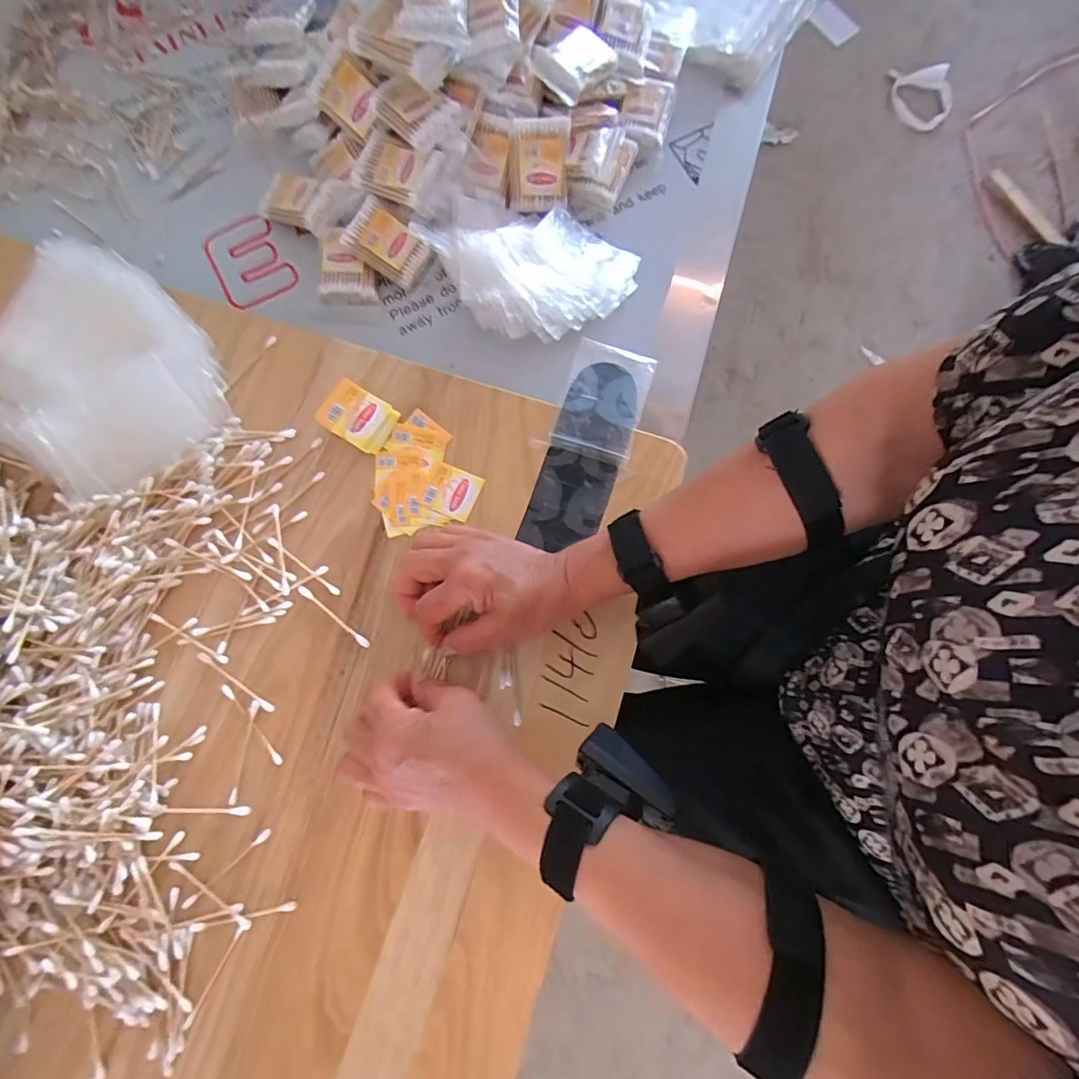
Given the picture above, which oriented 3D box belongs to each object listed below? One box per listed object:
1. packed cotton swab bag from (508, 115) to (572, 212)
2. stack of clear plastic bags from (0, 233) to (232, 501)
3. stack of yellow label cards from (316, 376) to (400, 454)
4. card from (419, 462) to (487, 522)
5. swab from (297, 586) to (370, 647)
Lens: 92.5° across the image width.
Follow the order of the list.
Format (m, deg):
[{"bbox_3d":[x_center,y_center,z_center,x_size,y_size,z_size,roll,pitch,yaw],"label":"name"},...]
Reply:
[{"bbox_3d":[-0.001,-0.365,0.503,0.057,0.073,0.011,2,36,1],"label":"packed cotton swab bag"},{"bbox_3d":[-0.348,-0.127,0.406,0.181,0.044,0.168,41,81,6],"label":"stack of clear plastic bags"},{"bbox_3d":[-0.147,-0.099,0.418,0.051,0.022,0.042,29,80,4],"label":"stack of yellow label cards"},{"bbox_3d":[-0.071,-0.039,0.421,0.041,0.004,0.041,24,76,-3],"label":"card"},{"bbox_3d":[-0.157,0.059,0.395,0.070,0.005,0.006,38,81,6],"label":"swab"}]

